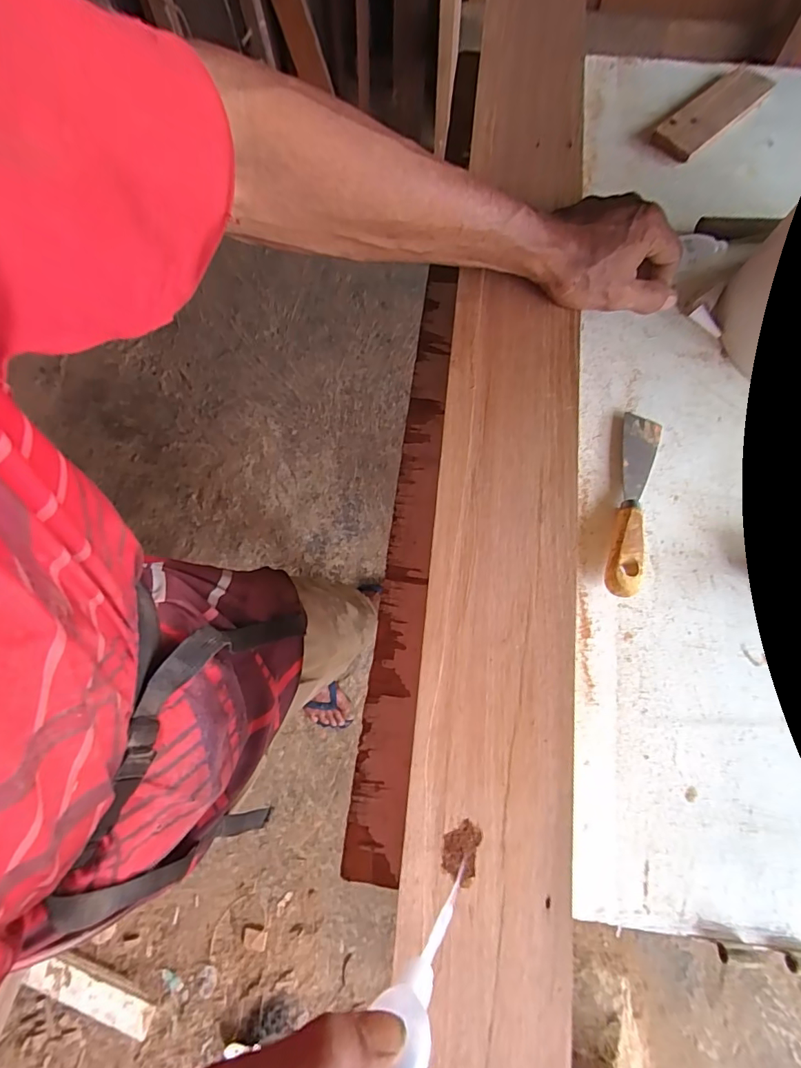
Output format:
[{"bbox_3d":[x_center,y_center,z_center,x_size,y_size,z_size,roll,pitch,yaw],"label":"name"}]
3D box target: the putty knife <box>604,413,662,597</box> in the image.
[{"bbox_3d":[0.195,-0.029,0.395,0.031,0.029,0.169,16,76,6],"label":"putty knife"}]

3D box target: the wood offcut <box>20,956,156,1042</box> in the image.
[{"bbox_3d":[-0.681,1.006,1.037,0.299,0.034,0.076,19,77,6],"label":"wood offcut"}]

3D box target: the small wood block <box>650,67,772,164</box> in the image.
[{"bbox_3d":[0.343,-0.460,0.513,0.154,0.012,0.052,-43,78,-9],"label":"small wood block"}]

